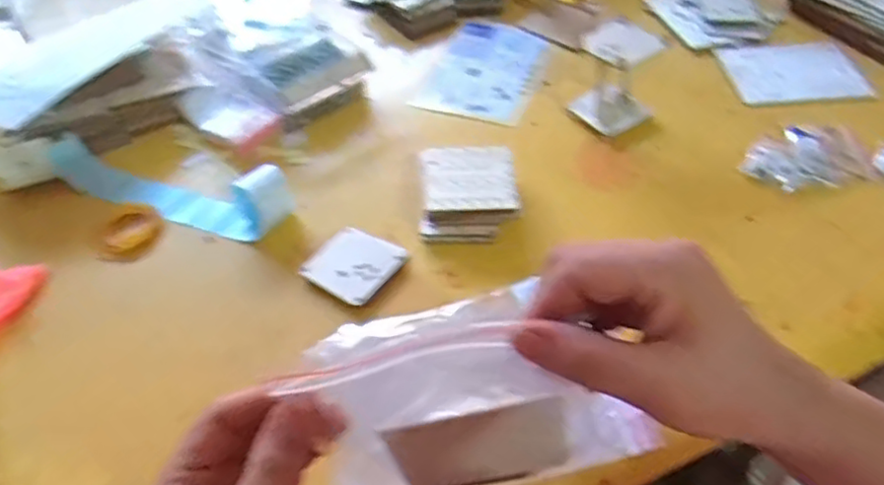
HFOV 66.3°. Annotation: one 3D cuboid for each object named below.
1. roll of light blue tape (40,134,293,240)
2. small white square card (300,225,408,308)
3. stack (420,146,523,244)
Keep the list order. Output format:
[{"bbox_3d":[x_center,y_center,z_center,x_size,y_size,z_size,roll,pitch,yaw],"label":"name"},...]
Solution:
[{"bbox_3d":[-0.290,-0.063,0.706,0.290,0.053,0.059,14,50,15],"label":"roll of light blue tape"},{"bbox_3d":[-0.083,0.023,0.646,0.077,0.015,0.080,27,55,24],"label":"small white square card"},{"bbox_3d":[0.027,-0.049,0.686,0.096,0.041,0.111,-3,48,1],"label":"stack"}]

